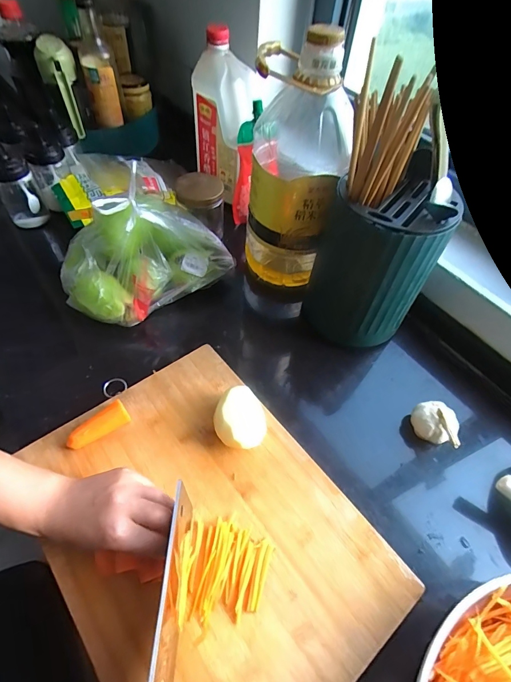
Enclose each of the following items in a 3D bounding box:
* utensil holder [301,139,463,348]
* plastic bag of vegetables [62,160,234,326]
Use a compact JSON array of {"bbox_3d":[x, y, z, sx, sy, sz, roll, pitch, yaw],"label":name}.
[{"bbox_3d":[0.156,-0.105,0.496,0.148,0.192,0.134,19,55,9],"label":"utensil holder"},{"bbox_3d":[-0.159,-0.142,0.516,0.245,0.138,0.153,-30,62,-23],"label":"plastic bag of vegetables"}]

